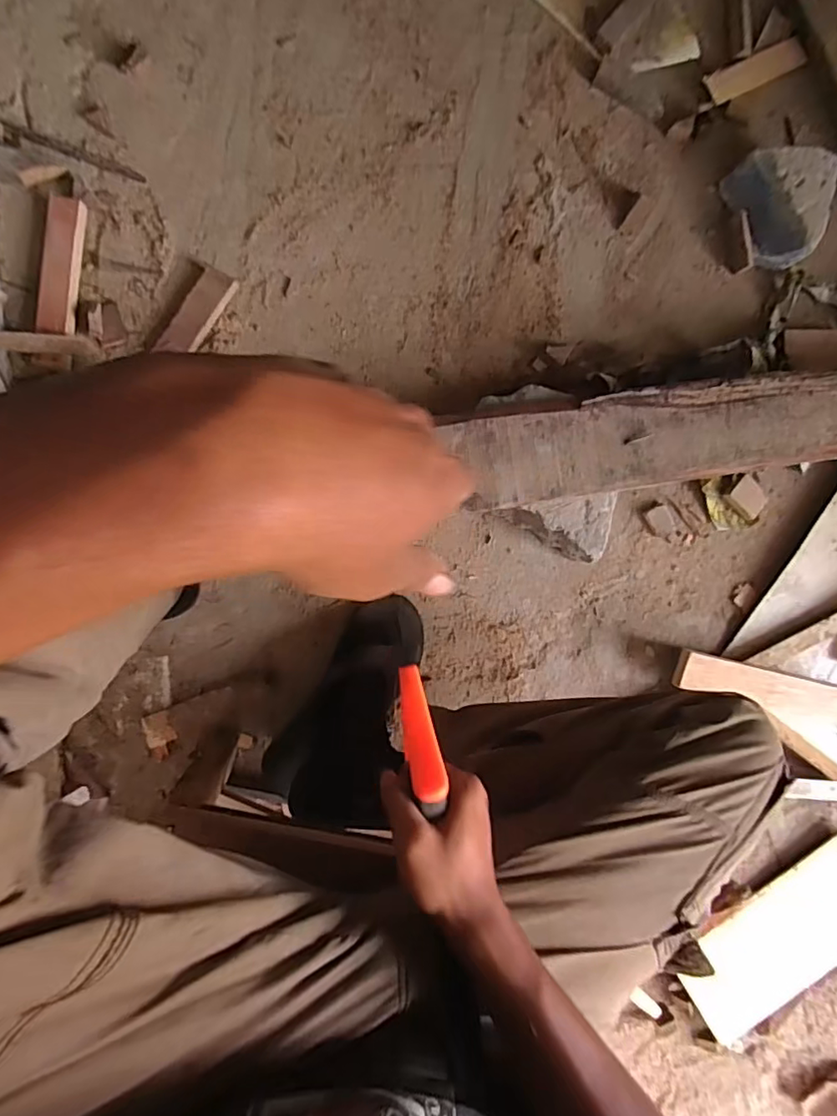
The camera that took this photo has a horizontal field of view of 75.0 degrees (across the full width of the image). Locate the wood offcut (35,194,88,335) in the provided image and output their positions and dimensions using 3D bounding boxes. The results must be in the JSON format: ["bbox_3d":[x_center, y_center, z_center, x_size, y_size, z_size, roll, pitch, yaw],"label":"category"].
[{"bbox_3d":[-0.412,-0.337,0.631,0.039,0.014,0.156,5,91,-7],"label":"wood offcut"}]

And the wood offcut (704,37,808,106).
[{"bbox_3d":[0.464,-0.669,0.749,0.148,0.010,0.044,-27,95,-5],"label":"wood offcut"}]

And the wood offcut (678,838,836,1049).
[{"bbox_3d":[0.562,0.582,0.825,0.336,0.018,0.232,-32,103,-1],"label":"wood offcut"}]

